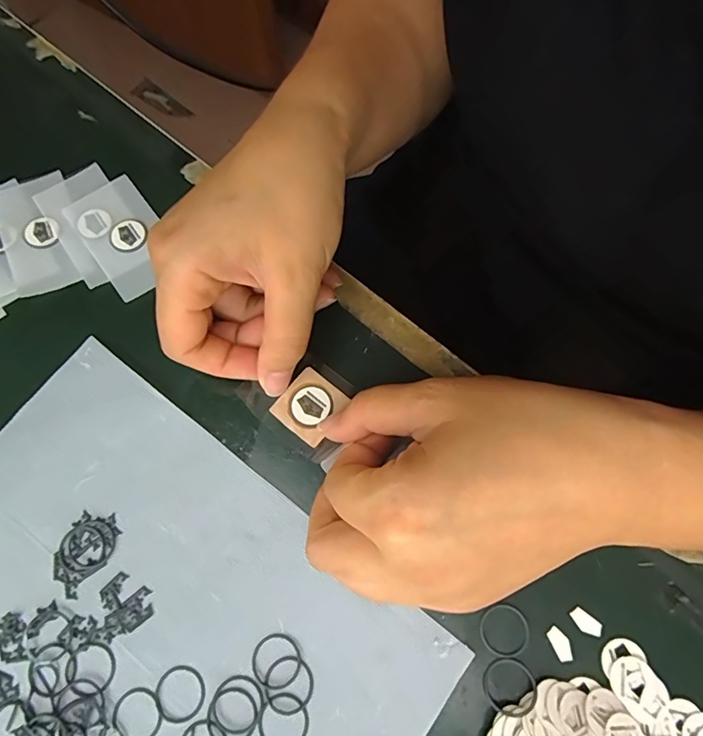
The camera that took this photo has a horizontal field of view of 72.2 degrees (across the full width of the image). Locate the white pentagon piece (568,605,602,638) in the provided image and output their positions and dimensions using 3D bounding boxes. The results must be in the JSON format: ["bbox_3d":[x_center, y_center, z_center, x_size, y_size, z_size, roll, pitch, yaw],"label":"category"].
[{"bbox_3d":[0.099,0.108,0.204,0.014,0.004,0.008,37,78,11],"label":"white pentagon piece"}]

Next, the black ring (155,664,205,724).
[{"bbox_3d":[-0.071,0.136,0.201,0.021,0.004,0.021,-1,72,3],"label":"black ring"}]

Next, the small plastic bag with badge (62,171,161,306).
[{"bbox_3d":[-0.125,-0.074,0.264,0.041,0.004,0.070,-37,76,-9],"label":"small plastic bag with badge"}]

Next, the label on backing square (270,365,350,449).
[{"bbox_3d":[-0.020,0.017,0.230,0.028,0.004,0.029,37,78,12],"label":"label on backing square"}]

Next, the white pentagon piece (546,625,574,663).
[{"bbox_3d":[0.088,0.116,0.202,0.007,0.004,0.013,-24,74,-5],"label":"white pentagon piece"}]

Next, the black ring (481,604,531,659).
[{"bbox_3d":[0.065,0.112,0.204,0.020,0.004,0.019,0,73,2],"label":"black ring"}]

